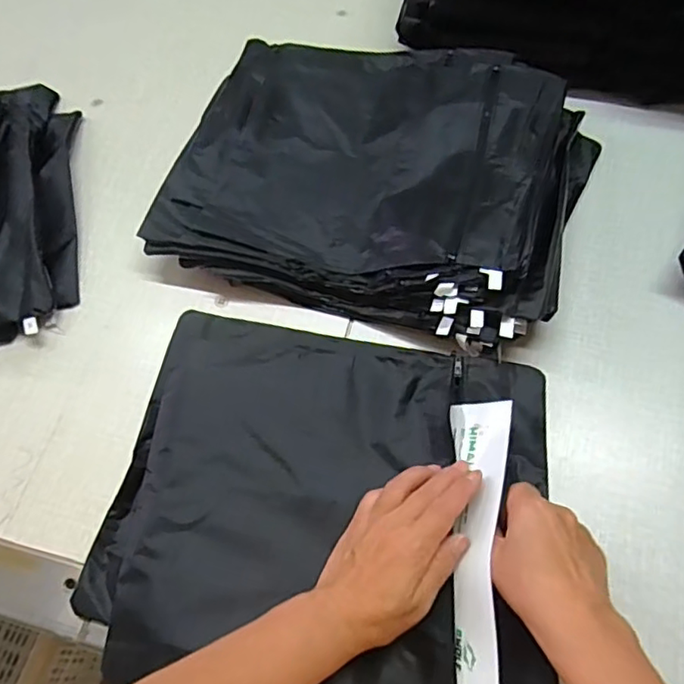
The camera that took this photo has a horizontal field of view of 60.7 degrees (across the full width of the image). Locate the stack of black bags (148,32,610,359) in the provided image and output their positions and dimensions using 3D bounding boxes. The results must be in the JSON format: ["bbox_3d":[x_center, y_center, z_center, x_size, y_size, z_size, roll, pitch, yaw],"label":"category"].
[{"bbox_3d":[0.036,-0.184,0.586,0.399,0.065,0.342,17,65,12],"label":"stack of black bags"}]

